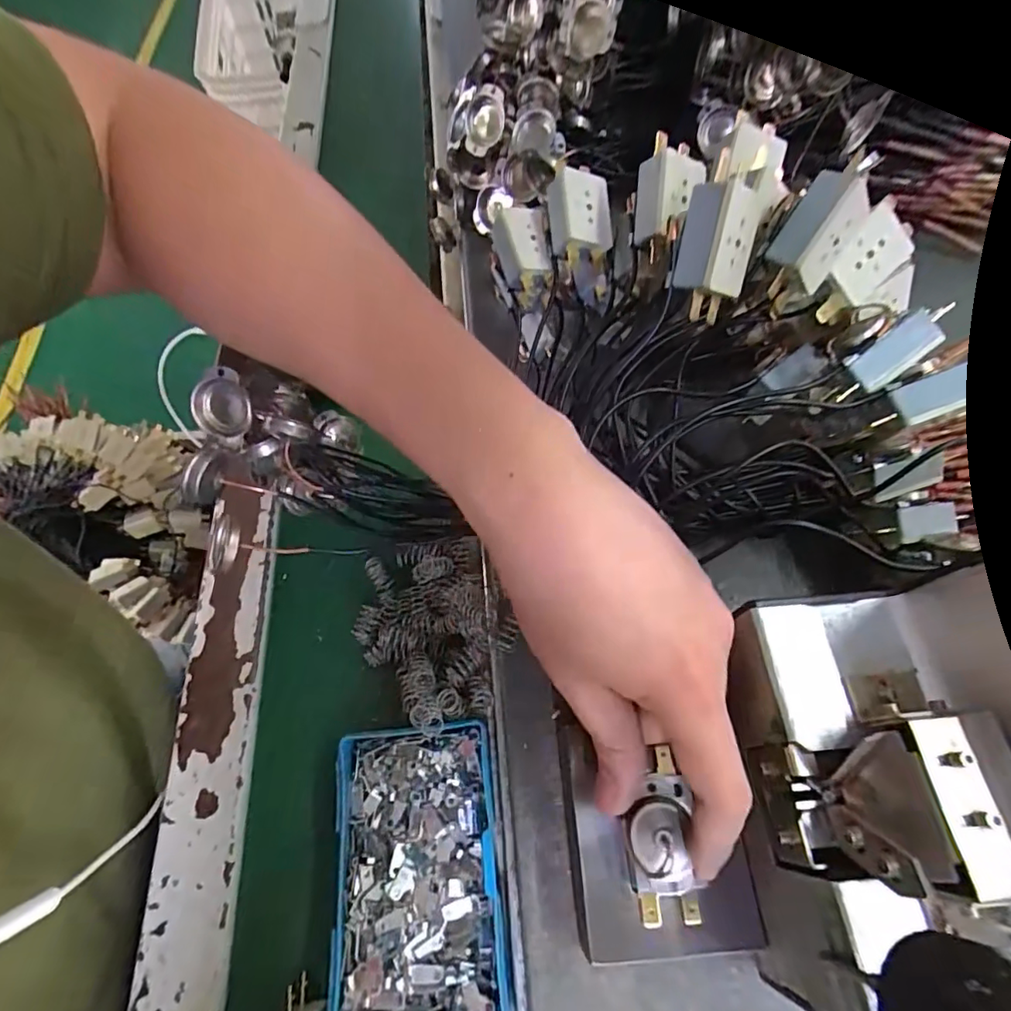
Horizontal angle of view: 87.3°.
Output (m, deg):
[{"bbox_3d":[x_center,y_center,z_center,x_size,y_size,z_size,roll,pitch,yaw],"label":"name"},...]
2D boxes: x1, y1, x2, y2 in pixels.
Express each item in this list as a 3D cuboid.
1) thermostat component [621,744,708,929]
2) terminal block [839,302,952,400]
[{"bbox_3d":[0.058,0.125,0.200,0.028,0.016,0.059,3,72,2],"label":"thermostat component"},{"bbox_3d":[0.172,-0.068,0.234,0.055,0.015,0.016,-37,62,6],"label":"terminal block"}]

